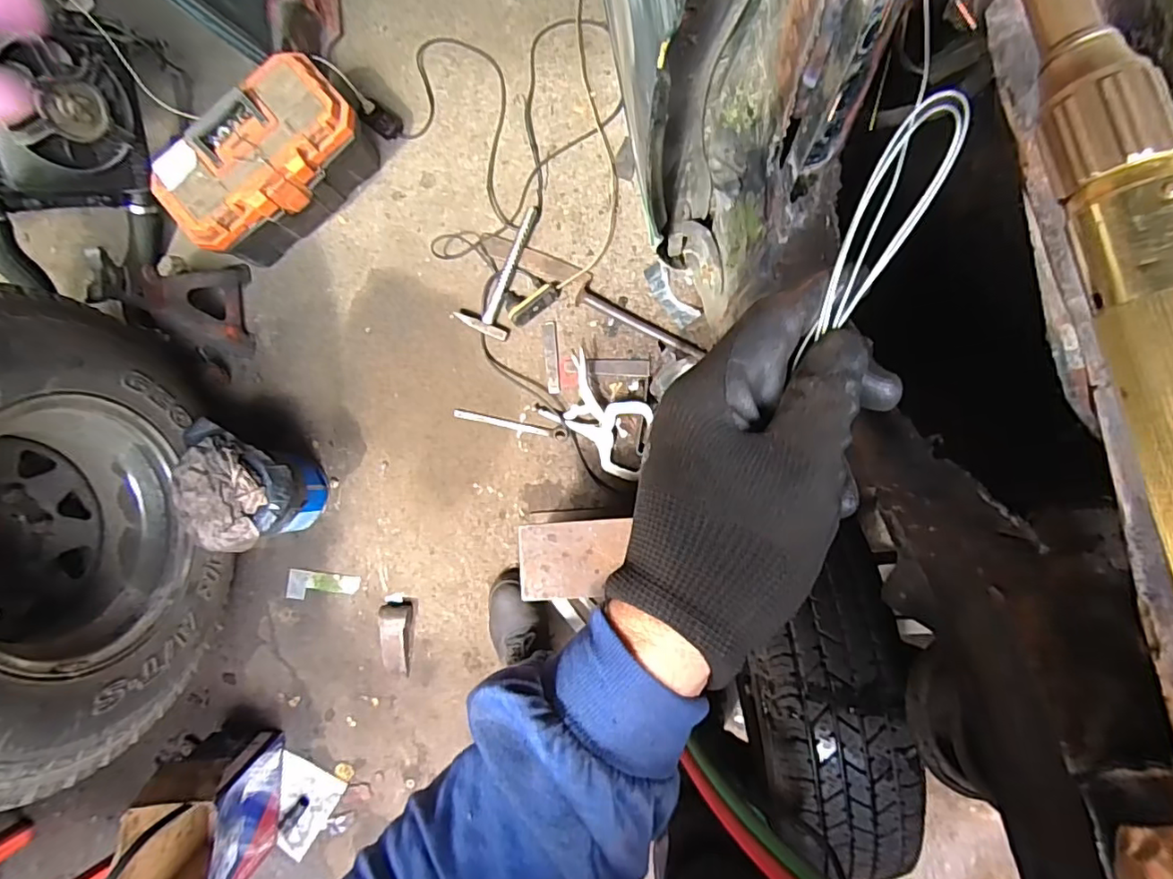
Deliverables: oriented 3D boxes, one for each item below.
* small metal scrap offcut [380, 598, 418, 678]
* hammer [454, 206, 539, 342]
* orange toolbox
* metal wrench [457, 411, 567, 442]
[{"bbox_3d":[-0.388,0.405,1.168,0.069,0.040,0.158,-2,87,4],"label":"small metal scrap offcut"},{"bbox_3d":[-0.185,-0.365,1.208,0.114,0.021,0.289,17,89,5],"label":"hammer"},{"bbox_3d":[-0.632,-0.545,1.160,0.399,0.207,0.201,-43,85,1],"label":"orange toolbox"},{"bbox_3d":[-0.158,-0.032,1.193,0.241,0.010,0.027,11,88,4],"label":"metal wrench"}]

